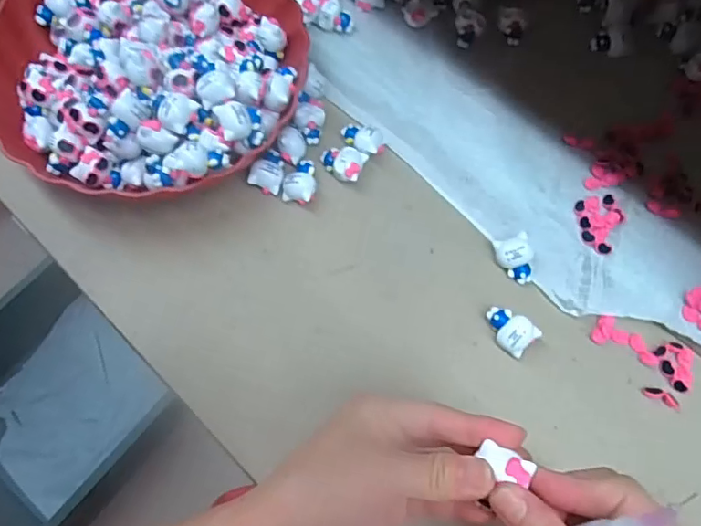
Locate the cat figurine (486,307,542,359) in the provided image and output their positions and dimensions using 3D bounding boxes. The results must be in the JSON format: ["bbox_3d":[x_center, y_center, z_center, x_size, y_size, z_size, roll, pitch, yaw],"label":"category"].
[{"bbox_3d":[0.109,0.047,0.371,0.035,0.023,0.023,42,77,12],"label":"cat figurine"}]

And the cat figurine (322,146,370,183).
[{"bbox_3d":[-0.006,-0.078,0.417,0.033,0.019,0.027,24,74,7],"label":"cat figurine"}]

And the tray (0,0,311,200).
[{"bbox_3d":[-0.156,-0.160,0.409,0.234,0.057,0.233,3,73,1],"label":"tray"}]

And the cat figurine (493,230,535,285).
[{"bbox_3d":[0.121,-0.004,0.385,0.026,0.012,0.035,-20,74,-6],"label":"cat figurine"}]

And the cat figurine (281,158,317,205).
[{"bbox_3d":[-0.039,-0.061,0.411,0.026,0.021,0.037,1,73,0],"label":"cat figurine"}]

